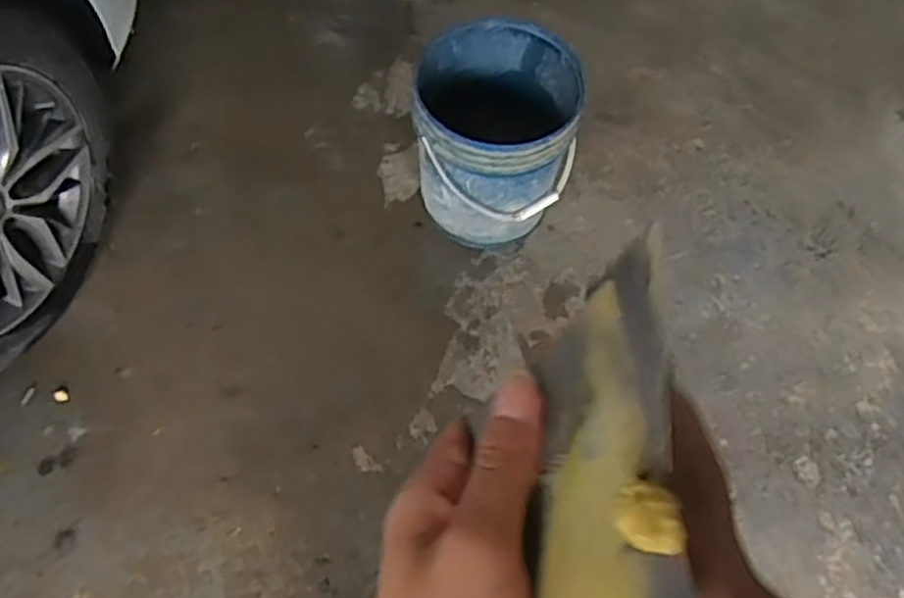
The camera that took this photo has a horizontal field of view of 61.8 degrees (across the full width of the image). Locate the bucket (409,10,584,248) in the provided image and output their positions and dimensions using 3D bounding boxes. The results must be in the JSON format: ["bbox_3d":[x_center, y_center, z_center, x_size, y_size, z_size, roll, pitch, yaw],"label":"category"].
[{"bbox_3d":[0.080,-0.306,1.420,0.286,0.290,0.290,1,63,-2],"label":"bucket"}]

